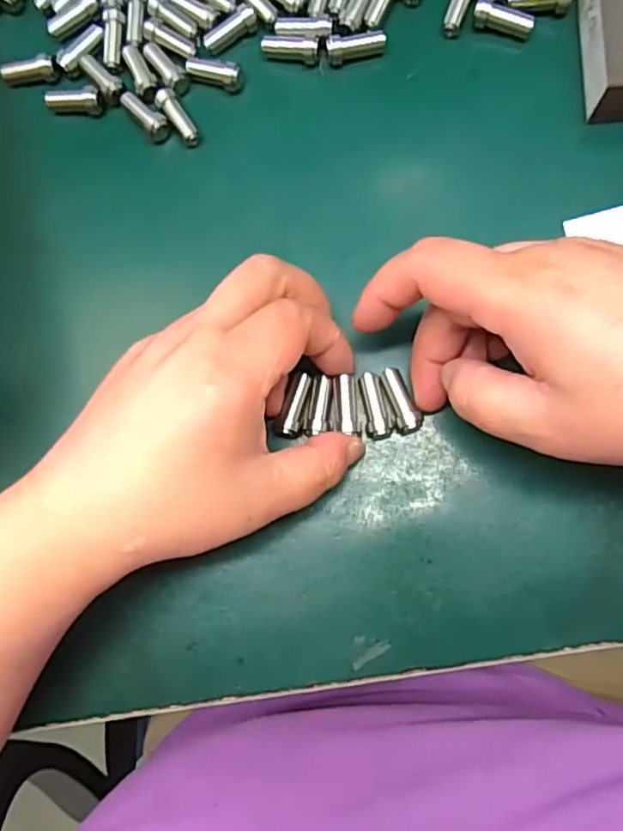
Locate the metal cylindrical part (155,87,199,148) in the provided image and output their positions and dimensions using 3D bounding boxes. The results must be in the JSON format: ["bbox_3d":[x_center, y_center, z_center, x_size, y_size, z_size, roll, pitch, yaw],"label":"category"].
[{"bbox_3d":[-0.062,-0.137,0.282,0.009,0.009,0.026,-31,82,1],"label":"metal cylindrical part"}]

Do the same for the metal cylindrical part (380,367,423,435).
[{"bbox_3d":[0.037,-0.006,0.256,0.010,0.012,0.028,-20,78,2],"label":"metal cylindrical part"}]

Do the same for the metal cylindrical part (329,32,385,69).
[{"bbox_3d":[0.021,-0.168,0.279,0.027,0.008,0.009,-14,82,3],"label":"metal cylindrical part"}]

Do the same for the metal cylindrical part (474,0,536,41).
[{"bbox_3d":[0.086,-0.176,0.274,0.026,0.010,0.009,17,85,7],"label":"metal cylindrical part"}]

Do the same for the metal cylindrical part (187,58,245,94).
[{"bbox_3d":[-0.045,-0.158,0.282,0.029,0.009,0.008,19,85,7],"label":"metal cylindrical part"}]

